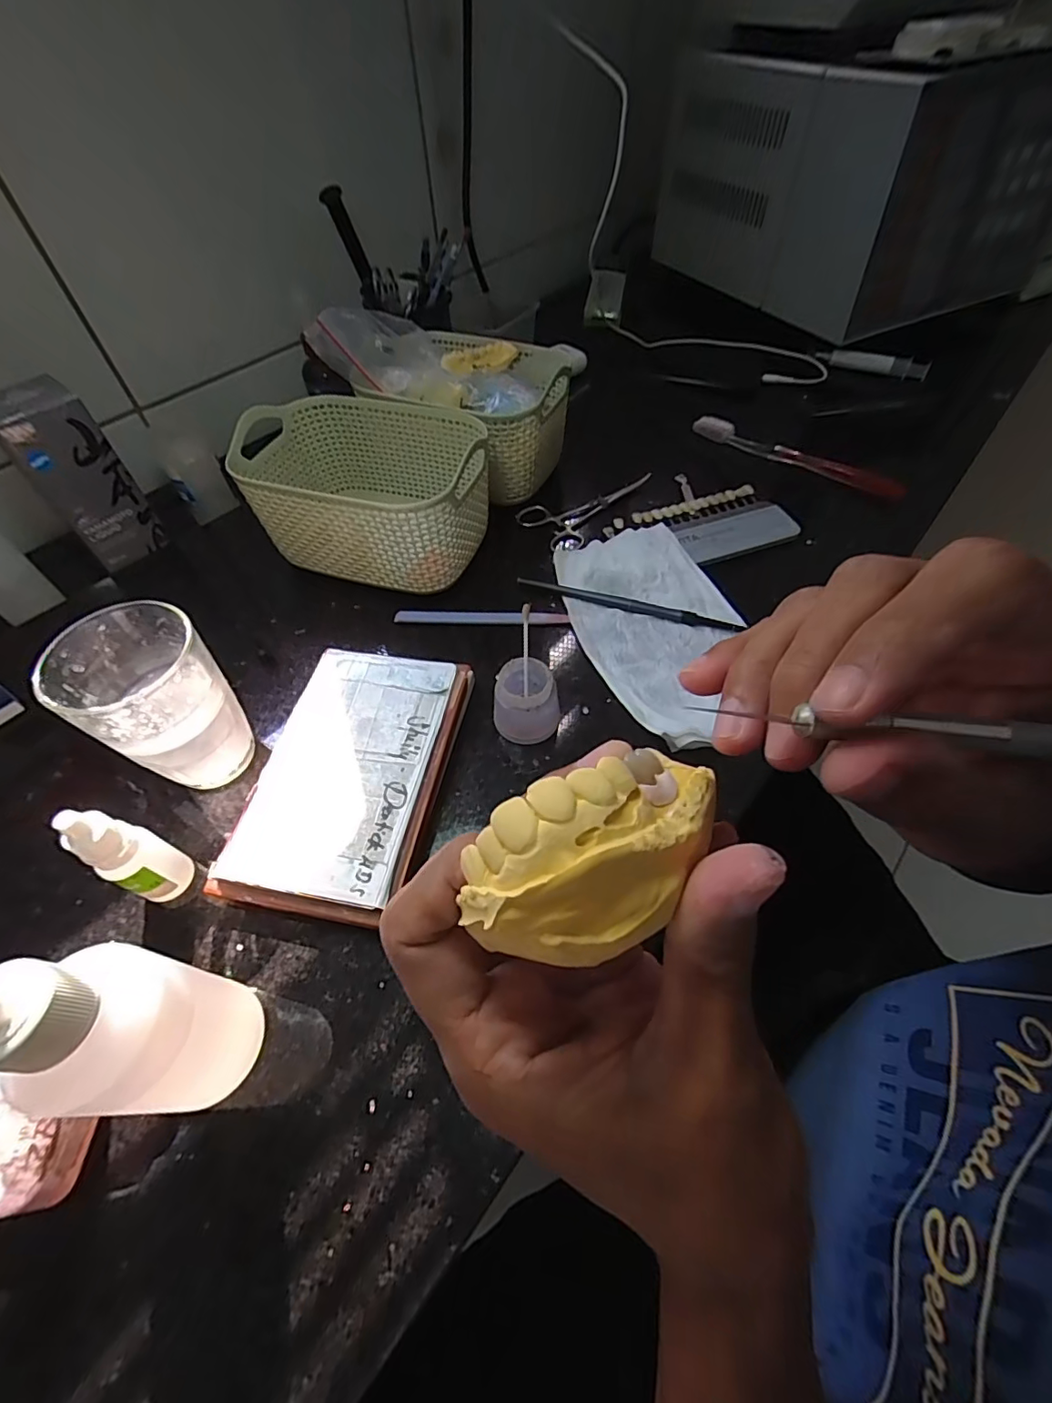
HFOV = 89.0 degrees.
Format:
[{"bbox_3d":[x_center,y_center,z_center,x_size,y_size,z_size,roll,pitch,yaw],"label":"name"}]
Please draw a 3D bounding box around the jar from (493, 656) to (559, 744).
[{"bbox_3d":[-0.001,0.001,0.314,0.038,0.038,0.035,-1,54,1],"label":"jar"}]

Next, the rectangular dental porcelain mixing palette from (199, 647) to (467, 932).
[{"bbox_3d":[-0.094,0.039,0.297,0.094,0.023,0.150,10,57,6],"label":"rectangular dental porcelain mixing palette"}]

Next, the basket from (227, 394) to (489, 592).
[{"bbox_3d":[-0.114,-0.153,0.400,0.172,0.082,0.120,17,57,14],"label":"basket"}]

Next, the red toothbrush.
[{"bbox_3d":[0.237,-0.219,0.476,0.186,0.019,0.017,31,61,22],"label":"red toothbrush"}]

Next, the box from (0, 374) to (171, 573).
[{"bbox_3d":[-0.333,-0.165,0.399,0.047,0.116,0.057,34,62,23],"label":"box"}]

